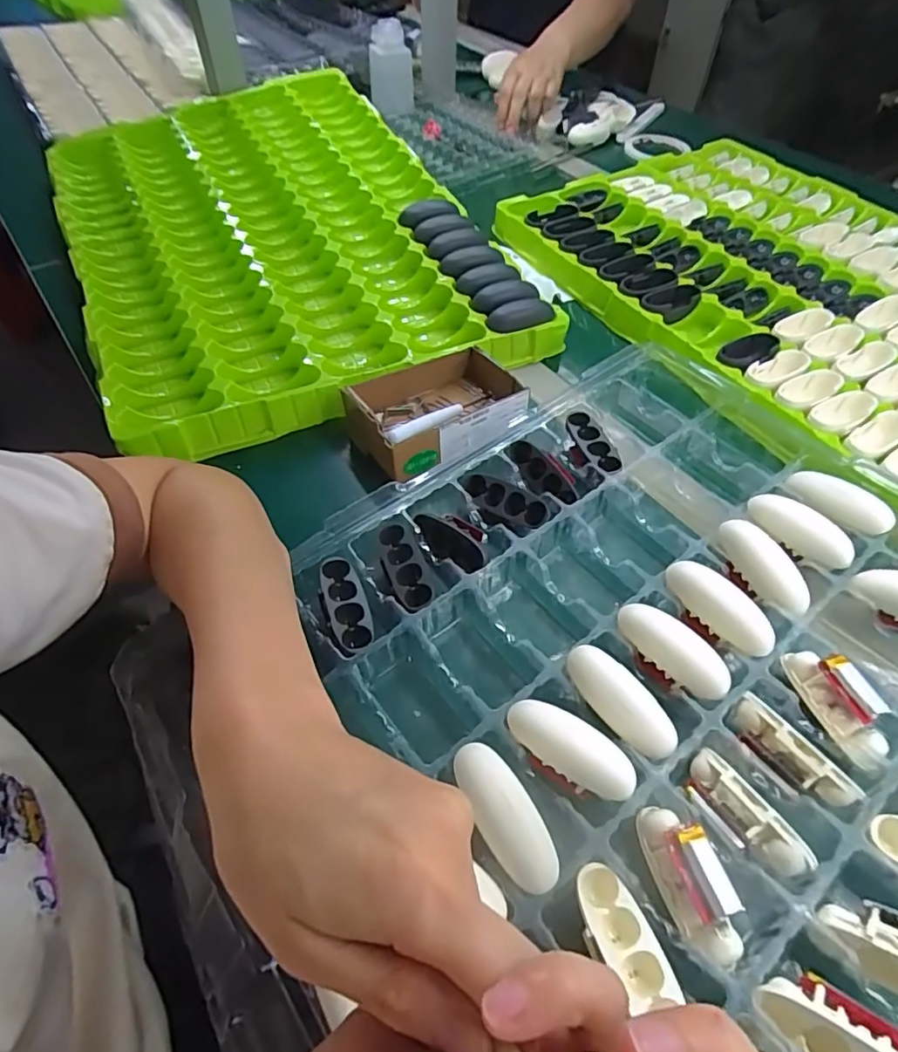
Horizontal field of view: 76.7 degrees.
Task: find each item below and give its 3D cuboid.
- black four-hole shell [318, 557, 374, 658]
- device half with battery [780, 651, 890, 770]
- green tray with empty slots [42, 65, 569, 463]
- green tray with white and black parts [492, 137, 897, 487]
[{"bbox_3d":[-0.061,0.047,0.332,0.026,0.011,0.065,-14,54,-12],"label":"black four-hole shell"},{"bbox_3d":[0.207,0.092,0.300,0.026,0.021,0.061,-11,54,-10],"label":"device half with battery"},{"bbox_3d":[-0.192,-0.318,0.592,0.375,0.053,0.585,-22,56,-17],"label":"green tray with empty slots"},{"bbox_3d":[0.357,-0.235,0.573,0.419,0.053,0.564,-24,57,-19],"label":"green tray with white and black parts"}]

